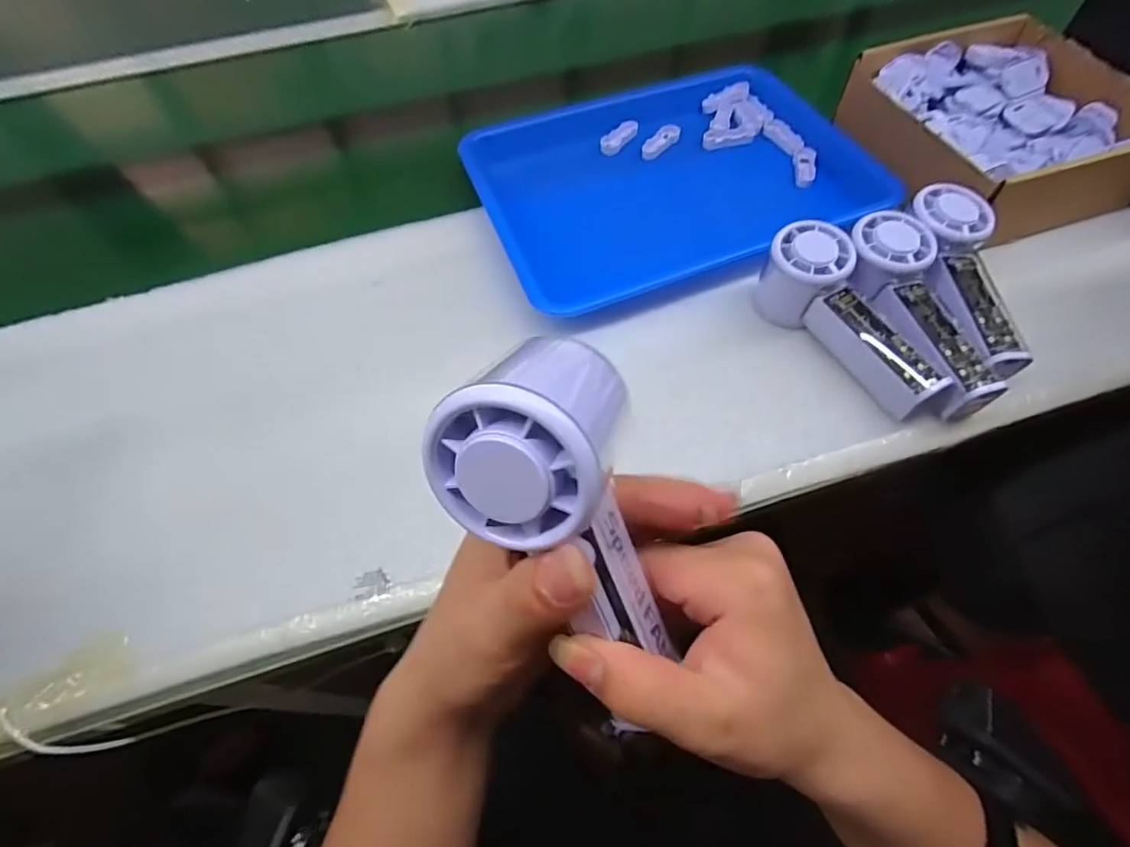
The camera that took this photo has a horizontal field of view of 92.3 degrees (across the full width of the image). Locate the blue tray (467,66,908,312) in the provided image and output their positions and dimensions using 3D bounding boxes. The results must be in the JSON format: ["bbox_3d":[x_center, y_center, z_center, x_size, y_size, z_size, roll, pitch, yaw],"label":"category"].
[{"bbox_3d":[0.091,-0.234,0.507,0.337,0.034,0.253,-22,61,-10],"label":"blue tray"}]

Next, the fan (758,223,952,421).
[{"bbox_3d":[0.206,-0.072,0.388,0.050,0.059,0.150,-30,63,-14],"label":"fan"}]

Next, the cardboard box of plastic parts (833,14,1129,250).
[{"bbox_3d":[0.380,-0.264,0.487,0.208,0.065,0.210,-15,60,-7],"label":"cardboard box of plastic parts"}]

